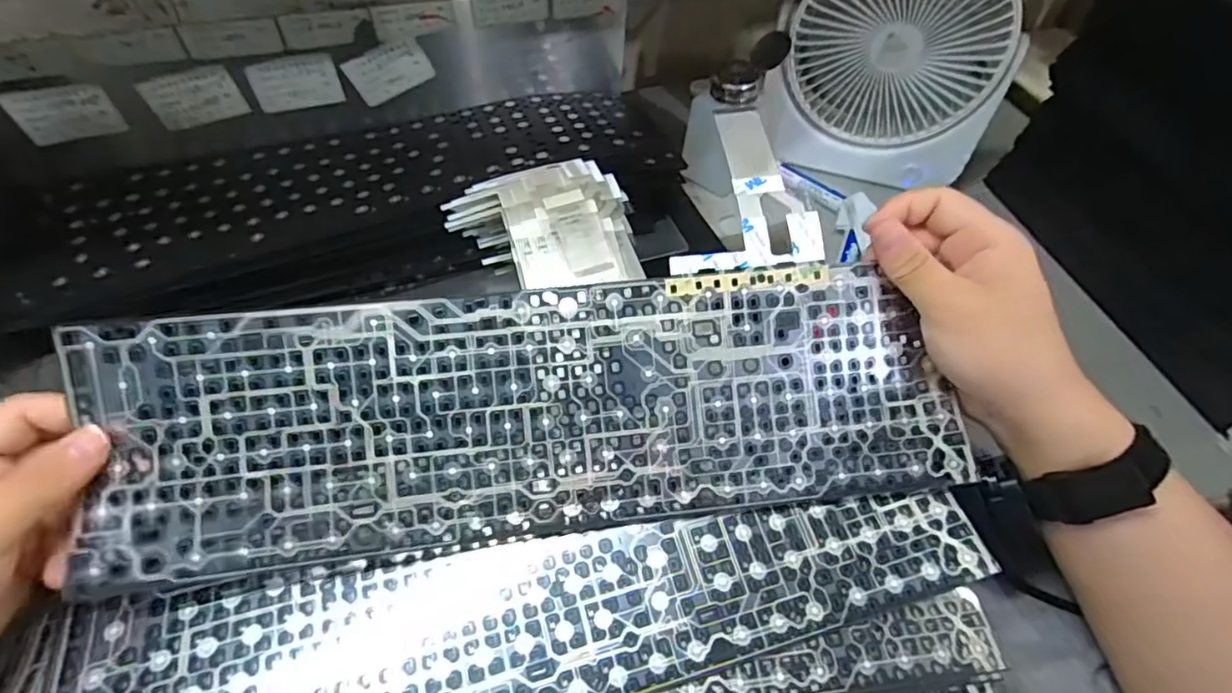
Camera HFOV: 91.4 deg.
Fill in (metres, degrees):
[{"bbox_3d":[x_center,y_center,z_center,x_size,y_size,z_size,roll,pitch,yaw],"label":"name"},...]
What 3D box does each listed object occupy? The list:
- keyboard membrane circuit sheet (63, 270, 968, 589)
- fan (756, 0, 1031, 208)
[{"bbox_3d":[-0.033,0.032,0.297,0.404,0.013,0.118,-5,89,-7],"label":"keyboard membrane circuit sheet"},{"bbox_3d":[0.225,-0.220,0.497,0.178,0.186,0.057,24,55,14],"label":"fan"}]

